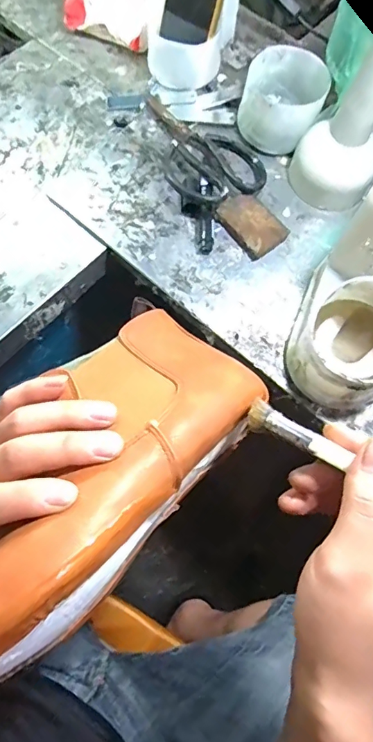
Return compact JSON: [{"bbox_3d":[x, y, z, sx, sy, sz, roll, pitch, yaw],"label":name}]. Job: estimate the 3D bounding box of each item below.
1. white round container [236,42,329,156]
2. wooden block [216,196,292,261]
[{"bbox_3d":[0.106,-0.299,0.523,0.086,0.071,0.096,16,70,3],"label":"white round container"},{"bbox_3d":[0.069,-0.155,0.496,0.048,0.017,0.069,-36,75,-14],"label":"wooden block"}]

